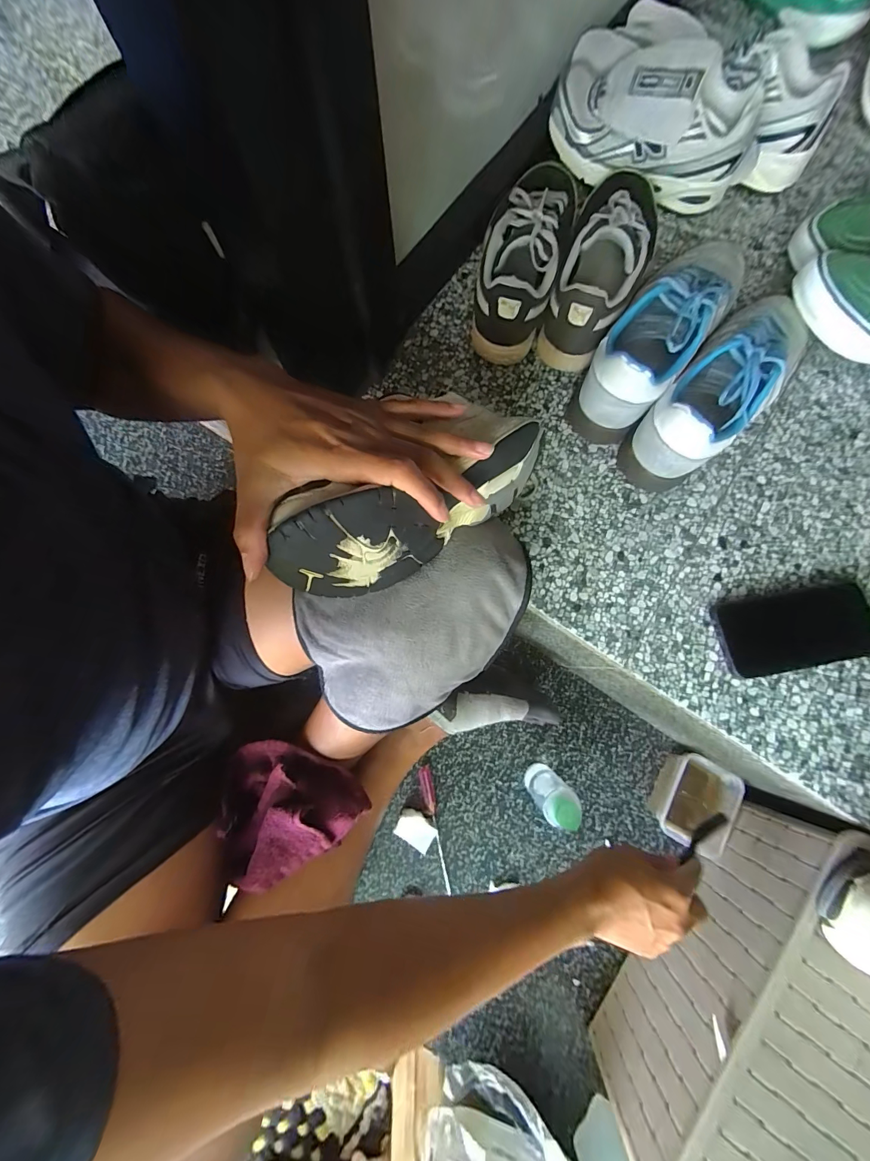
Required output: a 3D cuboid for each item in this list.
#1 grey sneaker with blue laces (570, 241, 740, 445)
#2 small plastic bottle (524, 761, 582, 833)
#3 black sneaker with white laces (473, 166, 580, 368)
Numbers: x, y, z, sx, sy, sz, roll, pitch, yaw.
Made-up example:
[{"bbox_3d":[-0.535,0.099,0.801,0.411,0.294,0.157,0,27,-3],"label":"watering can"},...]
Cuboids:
[{"bbox_3d":[0.247,-0.275,0.427,0.086,0.101,0.248,38,81,7],"label":"grey sneaker with blue laces"},{"bbox_3d":[0.144,0.265,0.482,0.045,0.133,0.045,0,79,0],"label":"small plastic bottle"},{"bbox_3d":[0.095,-0.366,0.450,0.092,0.090,0.217,18,79,3],"label":"black sneaker with white laces"}]

